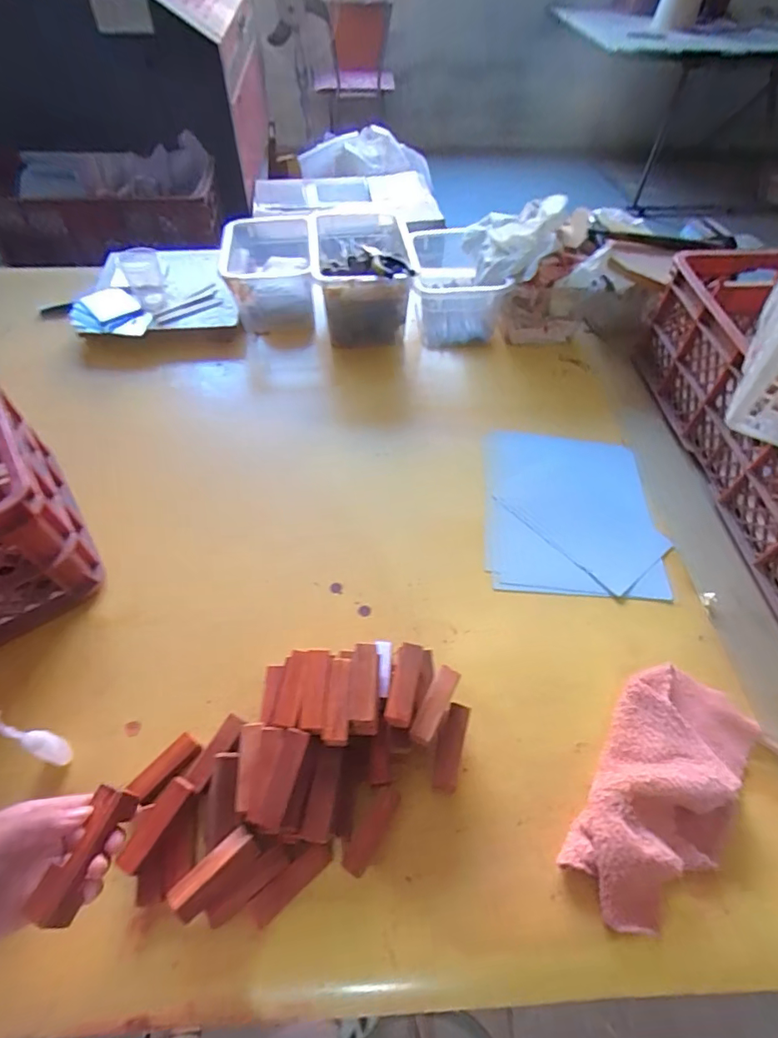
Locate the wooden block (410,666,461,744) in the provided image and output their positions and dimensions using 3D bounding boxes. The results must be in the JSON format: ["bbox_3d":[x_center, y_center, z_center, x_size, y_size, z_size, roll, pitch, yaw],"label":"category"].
[{"bbox_3d":[0.048,0.187,0.486,0.023,0.010,0.077,24,58,15],"label":"wooden block"}]

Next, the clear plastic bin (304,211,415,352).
[{"bbox_3d":[-0.055,-0.492,0.974,0.183,0.150,0.292,-5,55,-5],"label":"clear plastic bin"}]

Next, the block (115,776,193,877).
[{"bbox_3d":[-0.215,0.282,0.445,0.019,0.014,0.080,24,58,15],"label":"block"}]

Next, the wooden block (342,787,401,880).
[{"bbox_3d":[-0.017,0.305,0.475,0.028,0.012,0.080,26,58,16],"label":"wooden block"}]

